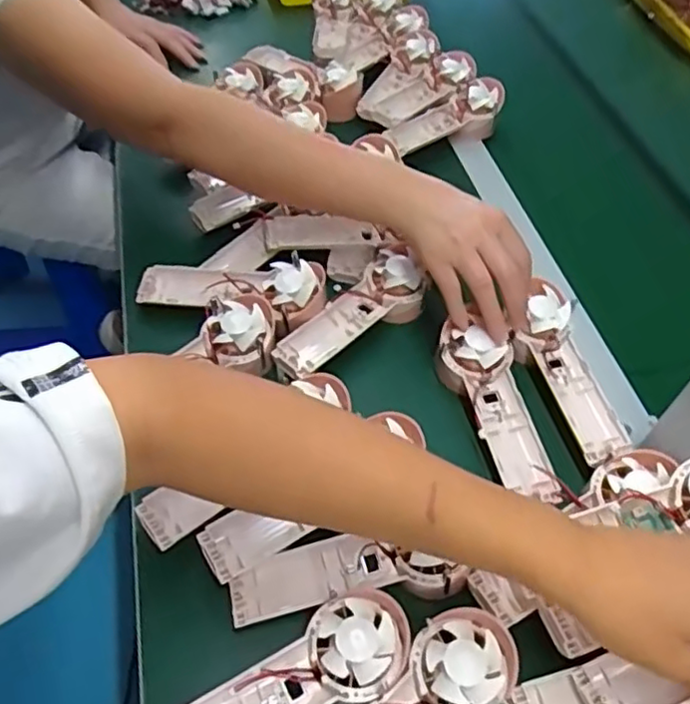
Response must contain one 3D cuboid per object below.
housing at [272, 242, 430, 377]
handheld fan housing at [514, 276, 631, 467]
[{"bbox_3d":[0.012,-0.034,0.593,0.062,0.040,0.172,37,59,23],"label":"housing"},{"bbox_3d":[0.193,0.014,0.557,0.050,0.034,0.169,-9,53,-10],"label":"handheld fan housing"}]

